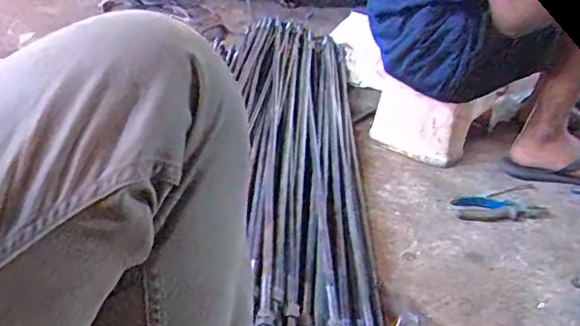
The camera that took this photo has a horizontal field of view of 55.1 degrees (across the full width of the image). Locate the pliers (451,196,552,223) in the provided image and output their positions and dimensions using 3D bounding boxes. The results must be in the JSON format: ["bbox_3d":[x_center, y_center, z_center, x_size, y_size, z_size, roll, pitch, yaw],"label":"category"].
[{"bbox_3d":[0.390,0.082,1.027,0.179,0.016,0.063,-2,31,-11],"label":"pliers"}]

